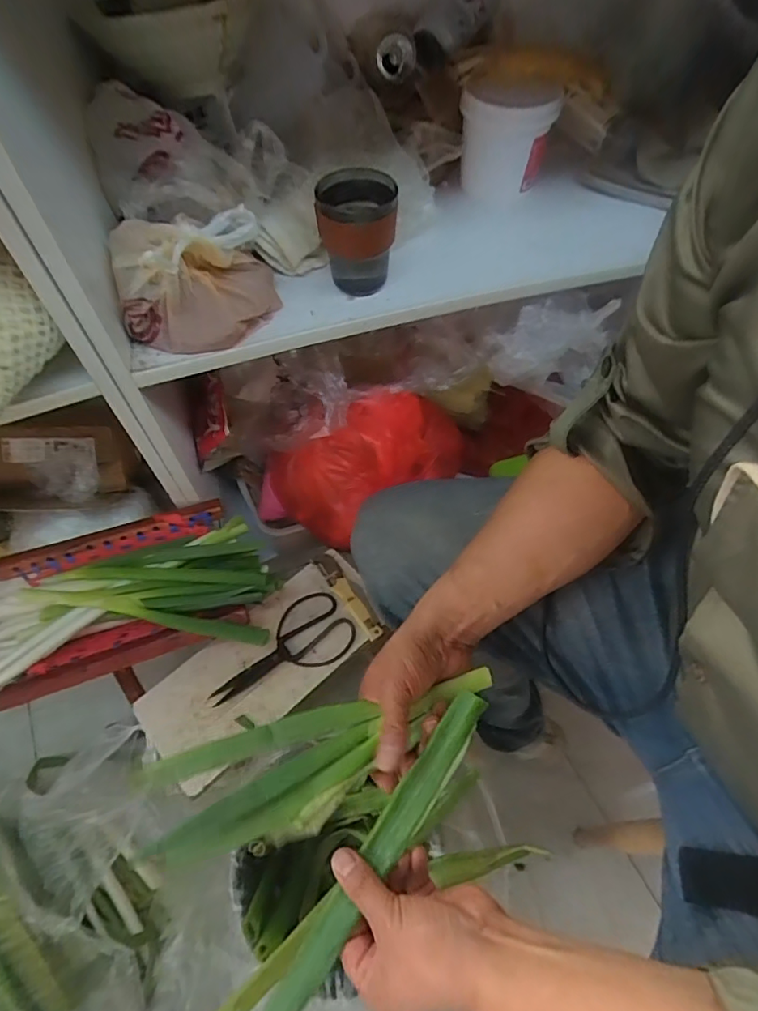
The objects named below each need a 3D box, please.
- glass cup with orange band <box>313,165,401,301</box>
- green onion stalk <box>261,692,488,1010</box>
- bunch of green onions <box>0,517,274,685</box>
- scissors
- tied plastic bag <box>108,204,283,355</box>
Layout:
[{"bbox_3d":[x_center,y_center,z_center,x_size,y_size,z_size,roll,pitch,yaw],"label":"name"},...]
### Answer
[{"bbox_3d":[-0.025,-0.313,0.610,0.091,0.109,0.088,-5,58,-2],"label":"glass cup with orange band"},{"bbox_3d":[-0.020,0.286,0.378,0.029,0.013,0.334,32,75,19],"label":"green onion stalk"},{"bbox_3d":[-0.335,0.121,0.683,0.370,0.069,0.171,-8,59,-5],"label":"bunch of green onions"},{"bbox_3d":[-0.136,0.205,0.717,0.204,0.007,0.103,-33,64,-18],"label":"scissors"},{"bbox_3d":[-0.201,-0.248,0.562,0.168,0.109,0.120,-14,59,-8],"label":"tied plastic bag"}]

